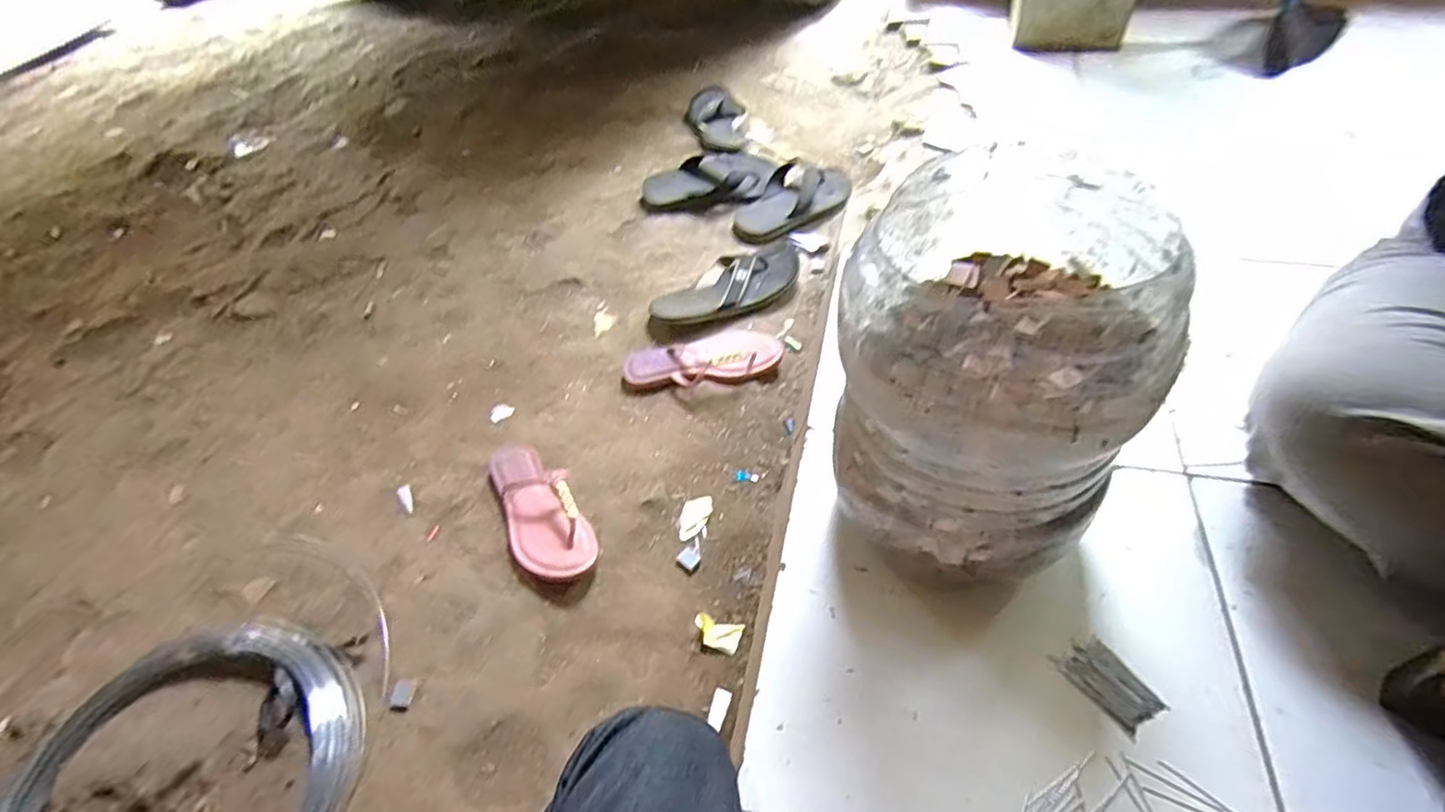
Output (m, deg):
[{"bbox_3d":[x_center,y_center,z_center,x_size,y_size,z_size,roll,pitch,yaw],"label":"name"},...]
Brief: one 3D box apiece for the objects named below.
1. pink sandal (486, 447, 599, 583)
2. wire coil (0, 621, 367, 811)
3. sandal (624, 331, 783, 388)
[{"bbox_3d":[-0.232,0.117,0.820,0.092,0.050,0.219,-24,51,-15],"label":"pink sandal"},{"bbox_3d":[-0.542,0.382,0.651,0.328,0.056,0.338,-2,52,2],"label":"wire coil"},{"bbox_3d":[-0.030,-0.072,0.960,0.231,0.038,0.101,-11,49,-4],"label":"sandal"}]

